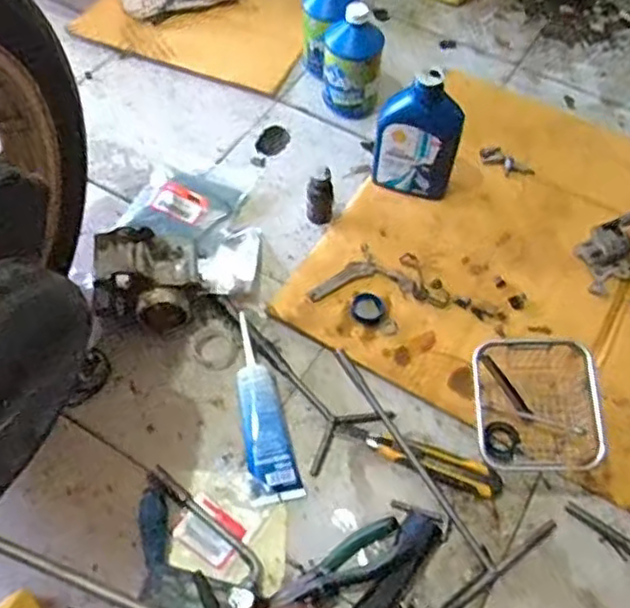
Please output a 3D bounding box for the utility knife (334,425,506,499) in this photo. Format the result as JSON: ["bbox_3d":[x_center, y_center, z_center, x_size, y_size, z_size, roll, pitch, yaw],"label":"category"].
[{"bbox_3d":[0.119,0.174,0.768,0.187,0.022,0.033,21,59,12],"label":"utility knife"}]

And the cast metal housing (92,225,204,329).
[{"bbox_3d":[-0.204,-0.018,0.813,0.124,0.114,0.090,-8,57,-6],"label":"cast metal housing"}]

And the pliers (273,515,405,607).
[{"bbox_3d":[0.030,0.277,0.701,0.149,0.020,0.049,-25,61,-16],"label":"pliers"}]

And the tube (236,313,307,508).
[{"bbox_3d":[-0.067,0.121,0.793,0.053,0.028,0.226,-13,58,-9],"label":"tube"}]

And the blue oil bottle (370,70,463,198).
[{"bbox_3d":[0.137,-0.218,0.915,0.112,0.194,0.052,15,59,8],"label":"blue oil bottle"}]

